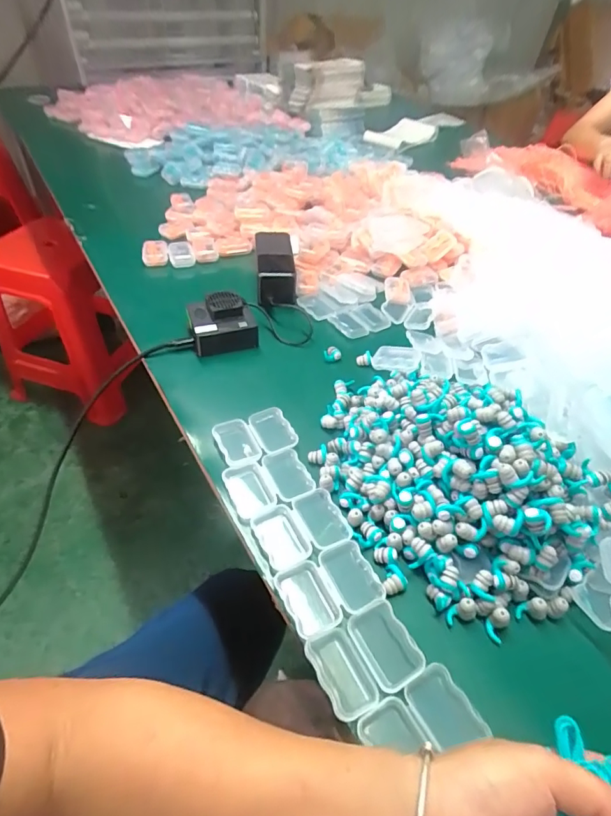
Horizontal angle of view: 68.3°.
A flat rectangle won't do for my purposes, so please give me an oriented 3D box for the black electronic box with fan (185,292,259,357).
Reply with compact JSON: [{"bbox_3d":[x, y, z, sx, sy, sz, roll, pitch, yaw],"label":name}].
[{"bbox_3d":[-0.105,-0.104,0.566,0.083,0.052,0.066,-7,47,-12],"label":"black electronic box with fan"}]

